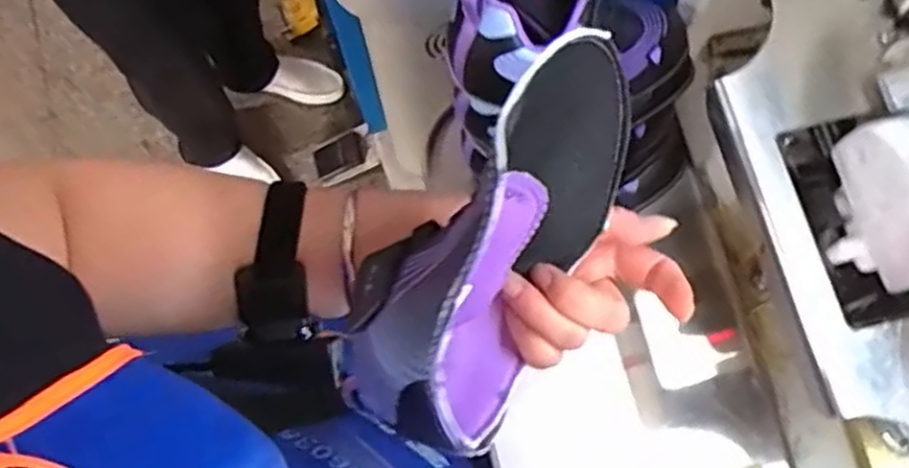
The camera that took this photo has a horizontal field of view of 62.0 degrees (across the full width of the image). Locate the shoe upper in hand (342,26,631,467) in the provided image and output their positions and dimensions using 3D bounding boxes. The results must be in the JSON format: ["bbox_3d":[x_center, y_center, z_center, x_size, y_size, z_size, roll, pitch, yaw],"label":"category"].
[{"bbox_3d":[0.019,0.005,0.340,0.072,0.132,0.180,28,77,9],"label":"shoe upper in hand"}]

